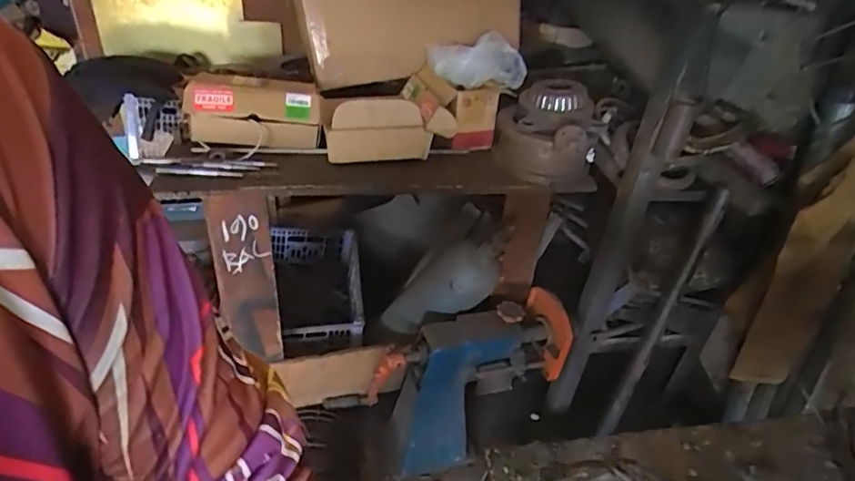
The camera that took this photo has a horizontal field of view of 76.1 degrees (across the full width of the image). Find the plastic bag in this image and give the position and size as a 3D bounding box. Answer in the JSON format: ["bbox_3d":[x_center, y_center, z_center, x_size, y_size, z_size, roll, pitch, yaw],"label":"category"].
[{"bbox_3d":[0.114,-0.416,1.298,0.241,0.117,0.120,8,35,3],"label":"plastic bag"}]

